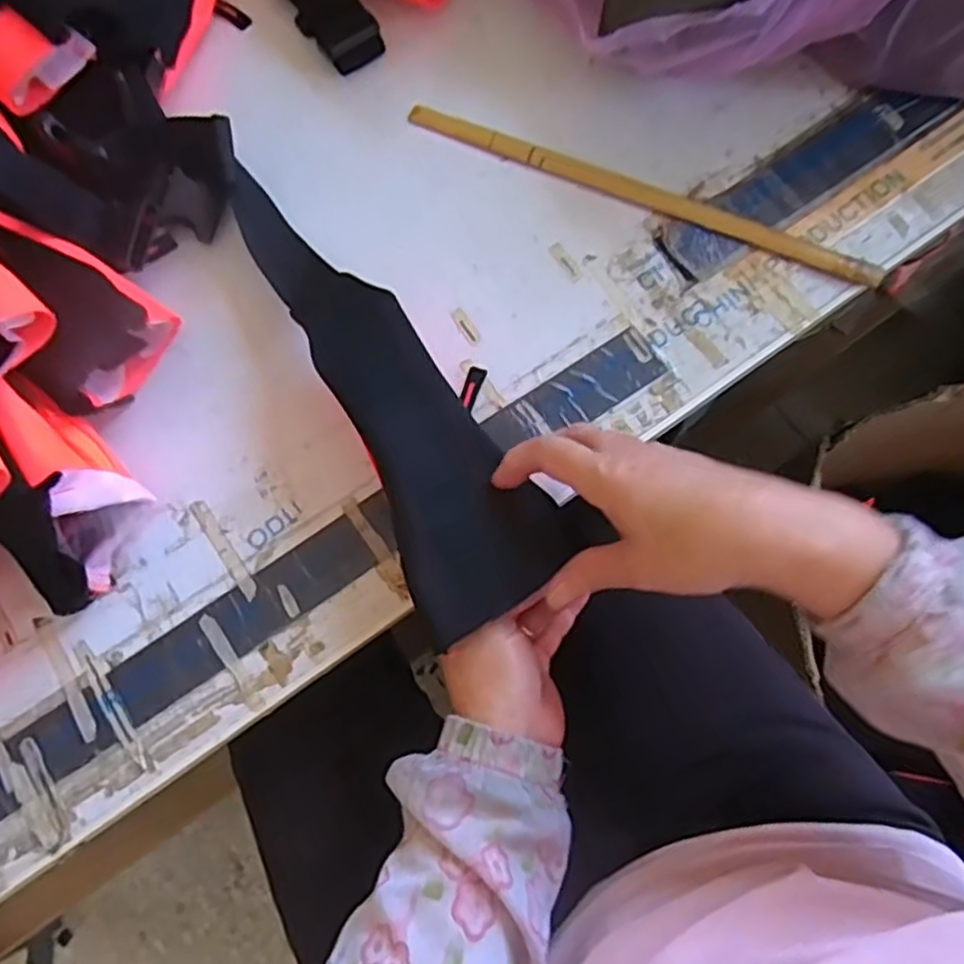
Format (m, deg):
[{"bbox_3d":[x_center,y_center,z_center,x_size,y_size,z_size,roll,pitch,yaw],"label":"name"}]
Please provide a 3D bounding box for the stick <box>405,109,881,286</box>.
[{"bbox_3d":[0.107,-0.198,0.501,0.336,0.009,0.015,24,79,7],"label":"stick"}]

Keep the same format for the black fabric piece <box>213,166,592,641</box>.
[{"bbox_3d":[-0.066,-0.068,0.440,0.087,0.040,0.327,-31,73,-6],"label":"black fabric piece"}]

